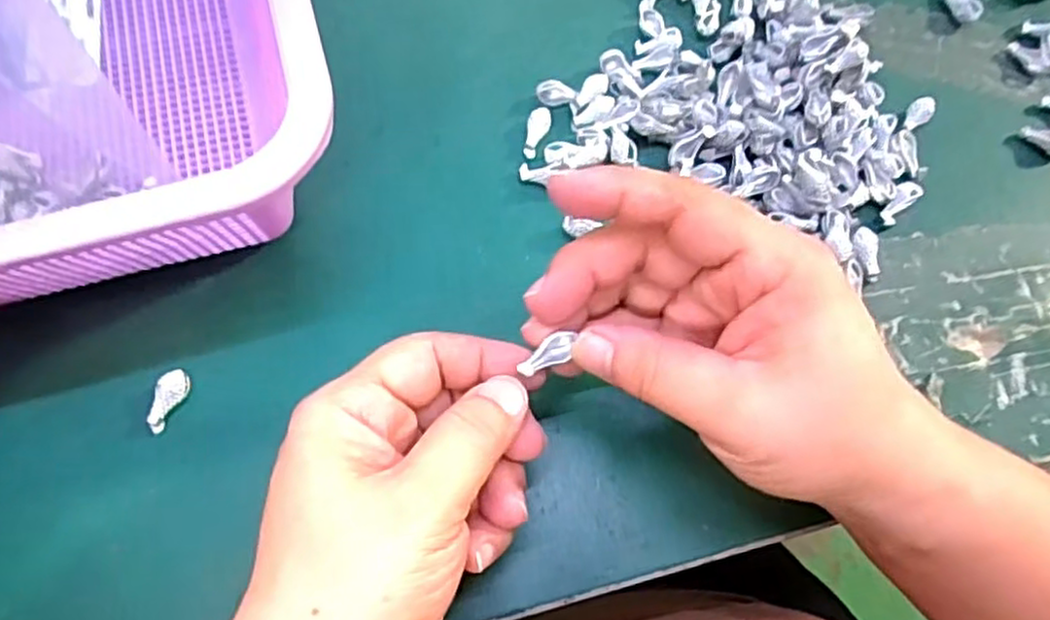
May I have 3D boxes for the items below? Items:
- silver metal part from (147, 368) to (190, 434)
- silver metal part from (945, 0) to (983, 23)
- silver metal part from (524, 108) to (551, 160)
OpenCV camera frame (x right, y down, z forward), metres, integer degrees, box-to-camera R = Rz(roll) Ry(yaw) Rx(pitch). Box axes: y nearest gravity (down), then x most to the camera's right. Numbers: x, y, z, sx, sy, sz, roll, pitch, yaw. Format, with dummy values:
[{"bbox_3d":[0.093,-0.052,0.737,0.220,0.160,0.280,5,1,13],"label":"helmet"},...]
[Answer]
[{"bbox_3d":[-0.130,0.033,0.265,0.008,0.010,0.022,23,69,8],"label":"silver metal part"},{"bbox_3d":[0.206,-0.144,0.347,0.009,0.011,0.022,-23,69,-10],"label":"silver metal part"},{"bbox_3d":[0.005,-0.076,0.314,0.009,0.005,0.023,11,67,4],"label":"silver metal part"}]

